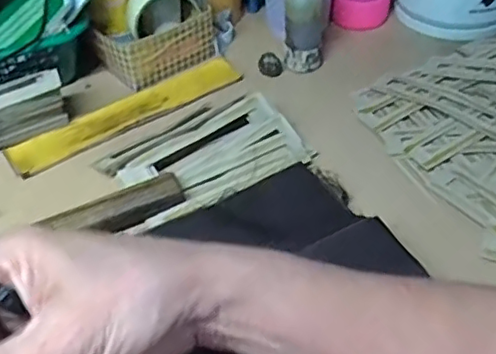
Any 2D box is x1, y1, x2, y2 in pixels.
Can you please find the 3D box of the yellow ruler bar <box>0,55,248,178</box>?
[{"bbox_3d":[-0.130,-0.079,0.669,0.271,0.010,0.048,-30,52,-26],"label":"yellow ruler bar"}]

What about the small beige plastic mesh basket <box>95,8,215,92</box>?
[{"bbox_3d":[-0.106,-0.160,0.719,0.134,0.056,0.072,-30,52,-26],"label":"small beige plastic mesh basket"}]

